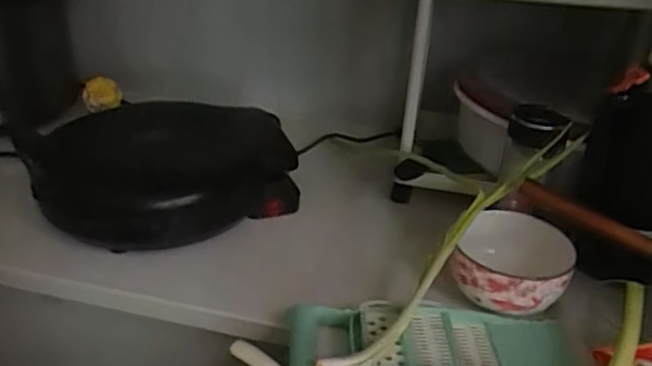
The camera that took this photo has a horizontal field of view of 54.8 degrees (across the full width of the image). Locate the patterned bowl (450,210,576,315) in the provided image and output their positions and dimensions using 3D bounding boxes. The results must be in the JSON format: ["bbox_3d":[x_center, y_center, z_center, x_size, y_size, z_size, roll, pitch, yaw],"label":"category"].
[{"bbox_3d":[0.194,0.088,0.664,0.110,0.059,0.117,2,29,-1],"label":"patterned bowl"}]

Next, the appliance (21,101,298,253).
[{"bbox_3d":[-0.184,-0.018,0.769,0.241,0.090,0.270,21,35,28],"label":"appliance"}]

